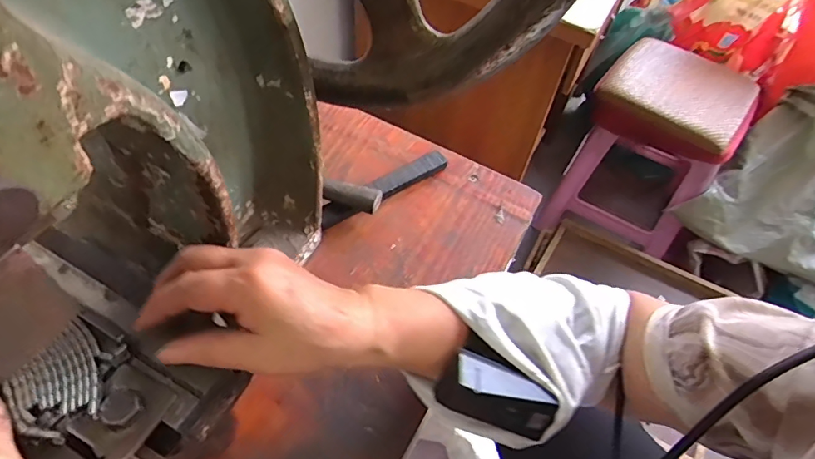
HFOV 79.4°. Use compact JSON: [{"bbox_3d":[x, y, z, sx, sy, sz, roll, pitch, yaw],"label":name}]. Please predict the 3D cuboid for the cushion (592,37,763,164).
[{"bbox_3d":[0.646,-0.321,1.151,0.312,0.096,0.350,34,58,18],"label":"cushion"}]

